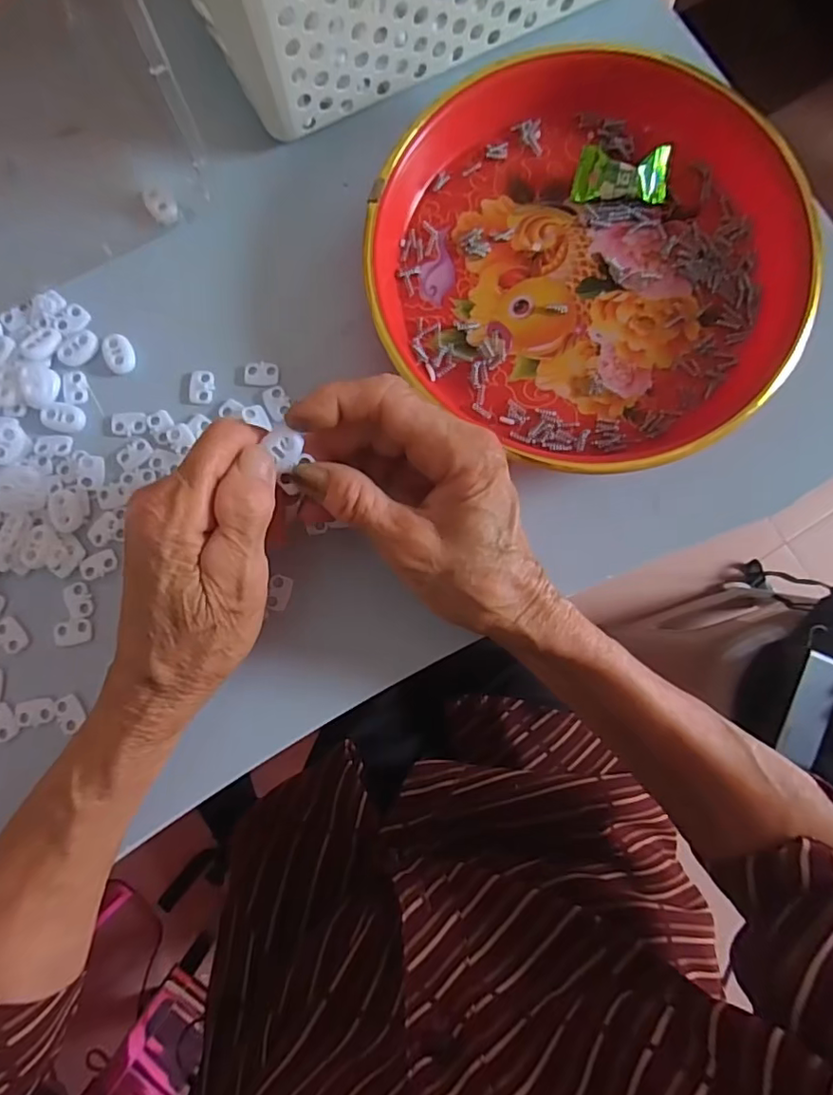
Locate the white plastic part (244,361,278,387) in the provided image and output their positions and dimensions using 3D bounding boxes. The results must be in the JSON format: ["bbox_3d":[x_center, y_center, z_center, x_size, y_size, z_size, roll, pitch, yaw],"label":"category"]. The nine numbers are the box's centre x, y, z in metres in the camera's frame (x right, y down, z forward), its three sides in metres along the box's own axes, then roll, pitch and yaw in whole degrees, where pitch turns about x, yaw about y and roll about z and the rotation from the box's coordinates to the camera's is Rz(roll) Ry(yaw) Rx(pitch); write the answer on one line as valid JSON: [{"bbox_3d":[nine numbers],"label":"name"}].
[{"bbox_3d":[-0.084,-0.094,0.300,0.018,0.004,0.013,-2,84,-1],"label":"white plastic part"}]

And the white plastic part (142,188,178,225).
[{"bbox_3d":[-0.142,-0.189,0.311,0.013,0.004,0.022,-39,85,-4],"label":"white plastic part"}]

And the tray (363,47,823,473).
[{"bbox_3d":[0.089,-0.149,0.291,0.211,0.032,0.198,0,84,0],"label":"tray"}]

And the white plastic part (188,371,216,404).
[{"bbox_3d":[-0.115,-0.086,0.300,0.013,0.004,0.018,3,84,0],"label":"white plastic part"}]

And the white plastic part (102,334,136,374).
[{"bbox_3d":[-0.159,-0.104,0.300,0.014,0.004,0.023,-21,84,-3],"label":"white plastic part"}]

